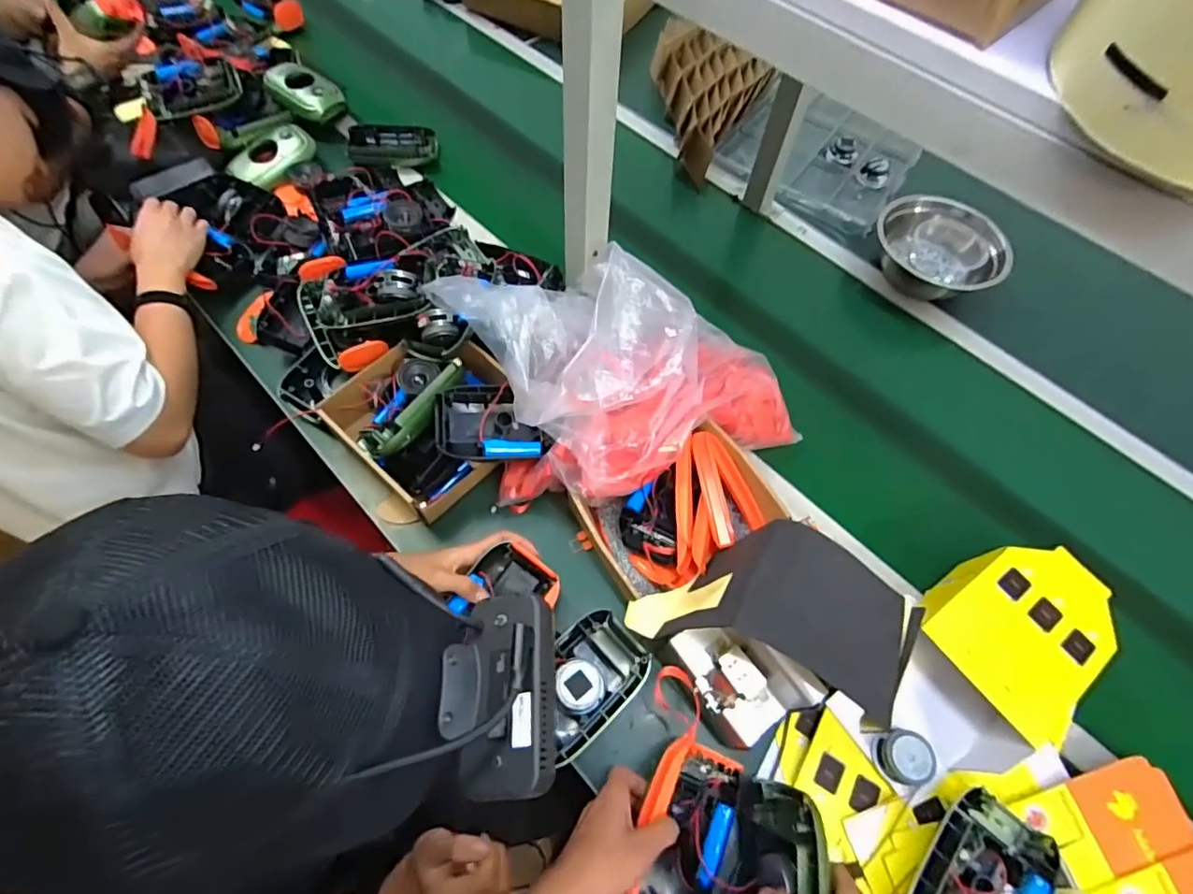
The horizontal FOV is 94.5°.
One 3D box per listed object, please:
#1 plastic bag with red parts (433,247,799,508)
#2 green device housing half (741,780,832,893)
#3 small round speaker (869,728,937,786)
[{"bbox_3d":[0.045,-0.116,0.676,0.379,0.216,0.278,-22,65,-14],"label":"plastic bag with red parts"},{"bbox_3d":[0.168,0.397,0.501,0.052,0.086,0.154,7,62,1],"label":"green device housing half"},{"bbox_3d":[0.317,0.319,0.567,0.047,0.031,0.048,-3,62,-4],"label":"small round speaker"}]

